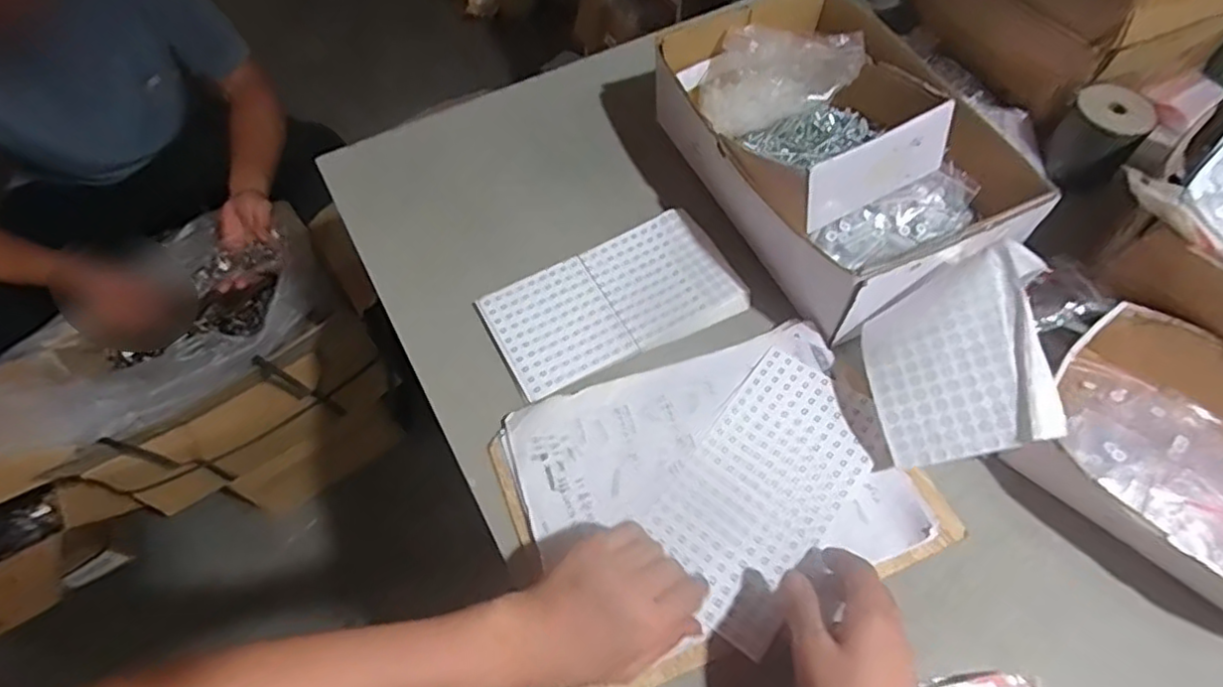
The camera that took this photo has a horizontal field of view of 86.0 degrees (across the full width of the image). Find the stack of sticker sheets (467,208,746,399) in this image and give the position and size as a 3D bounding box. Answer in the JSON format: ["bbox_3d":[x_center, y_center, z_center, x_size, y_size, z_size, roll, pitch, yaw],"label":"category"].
[{"bbox_3d":[0.004,-0.041,0.624,0.232,0.014,0.127,-26,62,-14],"label":"stack of sticker sheets"}]

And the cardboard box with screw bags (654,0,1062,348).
[{"bbox_3d":[0.220,-0.195,0.641,0.237,0.123,0.338,-24,61,-13],"label":"cardboard box with screw bags"}]

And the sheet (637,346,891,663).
[{"bbox_3d":[0.124,0.112,0.526,0.125,0.010,0.222,35,66,20],"label":"sheet"}]

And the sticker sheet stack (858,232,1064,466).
[{"bbox_3d":[0.269,0.011,0.511,0.134,0.019,0.146,-18,67,26],"label":"sticker sheet stack"}]

